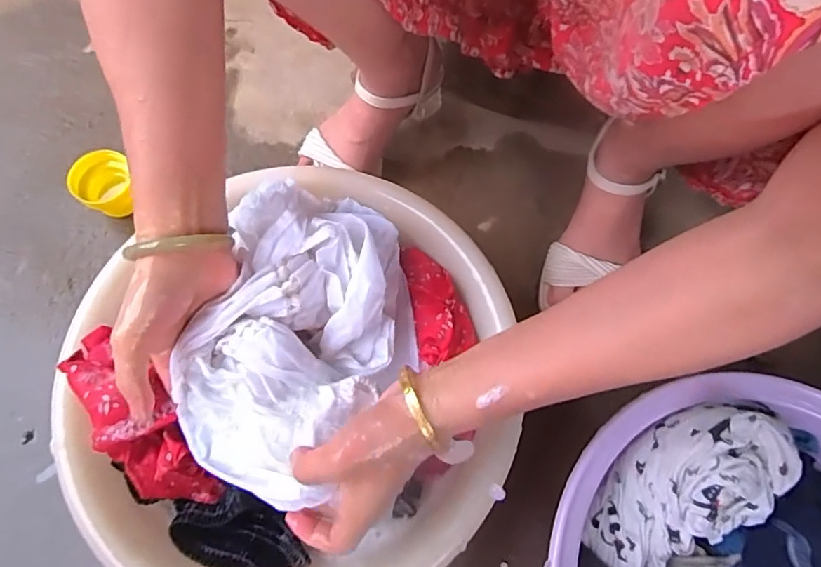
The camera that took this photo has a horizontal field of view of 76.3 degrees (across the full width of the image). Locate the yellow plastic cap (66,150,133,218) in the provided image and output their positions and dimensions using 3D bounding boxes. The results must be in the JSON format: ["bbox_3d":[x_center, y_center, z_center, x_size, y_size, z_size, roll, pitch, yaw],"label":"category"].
[{"bbox_3d":[-0.314,-0.101,0.540,0.050,0.048,0.054,-1,69,-3],"label":"yellow plastic cap"}]

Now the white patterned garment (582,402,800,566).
[{"bbox_3d":[0.205,0.154,0.394,0.144,0.074,0.088,-29,73,-13],"label":"white patterned garment"}]

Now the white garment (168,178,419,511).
[{"bbox_3d":[-0.073,0.029,0.377,0.146,0.064,0.227,15,69,4],"label":"white garment"}]

